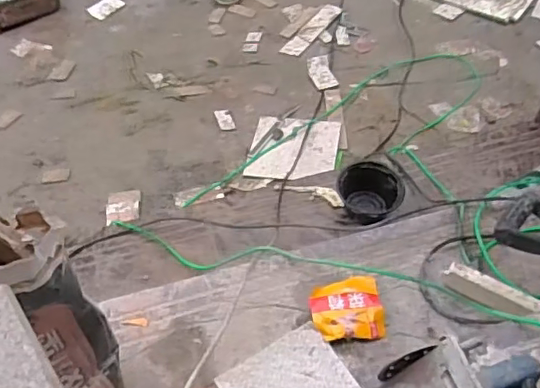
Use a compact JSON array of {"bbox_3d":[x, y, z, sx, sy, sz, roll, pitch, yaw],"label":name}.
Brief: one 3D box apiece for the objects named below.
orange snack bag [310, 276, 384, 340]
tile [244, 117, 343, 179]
[{"bbox_3d":[0.146,0.216,1.099,0.133,0.028,0.127,-5,51,-3],"label":"orange snack bag"},{"bbox_3d":[0.083,-0.155,1.966,0.293,0.023,0.295,6,51,8],"label":"tile"}]

